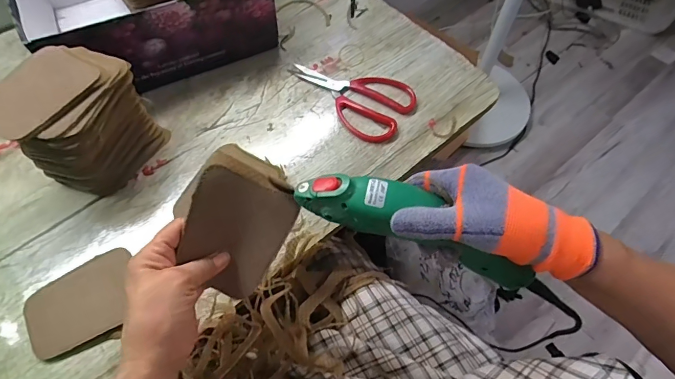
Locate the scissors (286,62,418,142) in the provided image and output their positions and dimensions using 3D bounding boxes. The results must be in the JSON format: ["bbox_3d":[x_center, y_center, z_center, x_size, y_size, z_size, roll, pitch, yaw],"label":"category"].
[{"bbox_3d":[0.020,-0.143,0.587,0.184,0.012,0.106,39,67,21],"label":"scissors"}]

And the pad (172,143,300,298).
[{"bbox_3d":[-0.091,0.030,0.354,0.092,0.011,0.123,27,101,-15],"label":"pad"}]

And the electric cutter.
[{"bbox_3d":[0.066,0.030,0.339,0.203,0.050,0.046,24,60,-7],"label":"electric cutter"}]

